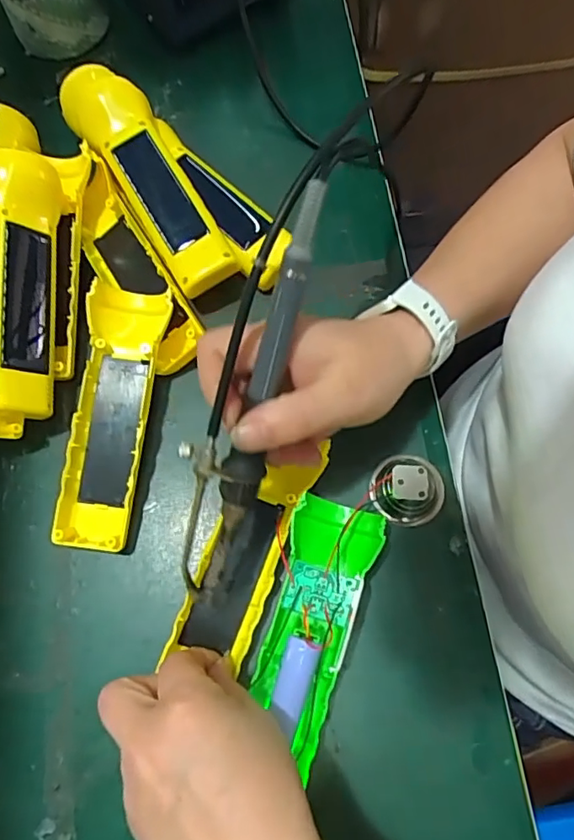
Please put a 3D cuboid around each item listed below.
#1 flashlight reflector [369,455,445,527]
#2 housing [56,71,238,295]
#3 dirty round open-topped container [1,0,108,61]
[{"bbox_3d":[0.074,0.039,0.323,0.043,0.023,0.043,-1,72,2],"label":"flashlight reflector"},{"bbox_3d":[-0.096,-0.172,0.373,0.049,0.027,0.193,-32,74,-8],"label":"housing"},{"bbox_3d":[-0.190,-0.347,0.437,0.075,0.053,0.083,-20,72,-4],"label":"dirty round open-topped container"}]

